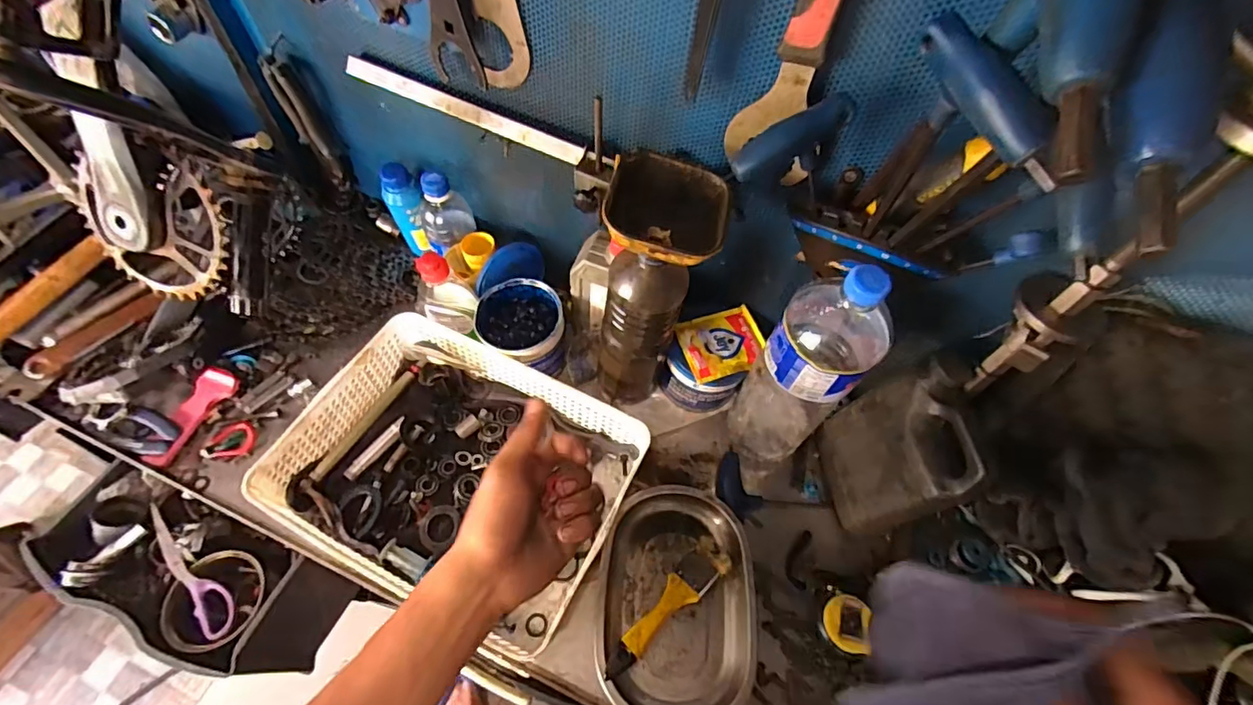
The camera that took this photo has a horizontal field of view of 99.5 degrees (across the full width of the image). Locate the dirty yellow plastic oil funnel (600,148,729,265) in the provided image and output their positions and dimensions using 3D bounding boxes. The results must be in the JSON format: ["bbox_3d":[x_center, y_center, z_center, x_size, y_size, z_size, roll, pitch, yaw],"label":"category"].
[{"bbox_3d":[0.031,-0.105,0.423,0.090,0.053,0.094,10,59,1],"label":"dirty yellow plastic oil funnel"}]

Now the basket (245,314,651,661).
[{"bbox_3d":[-0.170,0.123,0.567,0.328,0.078,0.246,23,60,9],"label":"basket"}]

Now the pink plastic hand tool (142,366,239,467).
[{"bbox_3d":[-0.498,0.071,0.603,0.035,0.021,0.118,21,60,8],"label":"pink plastic hand tool"}]

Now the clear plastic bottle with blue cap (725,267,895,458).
[{"bbox_3d":[0.174,0.022,0.527,0.089,0.307,0.091,35,63,16],"label":"clear plastic bottle with blue cap"}]

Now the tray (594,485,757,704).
[{"bbox_3d":[0.050,0.248,0.537,0.152,0.038,0.220,6,59,-1],"label":"tray"}]

